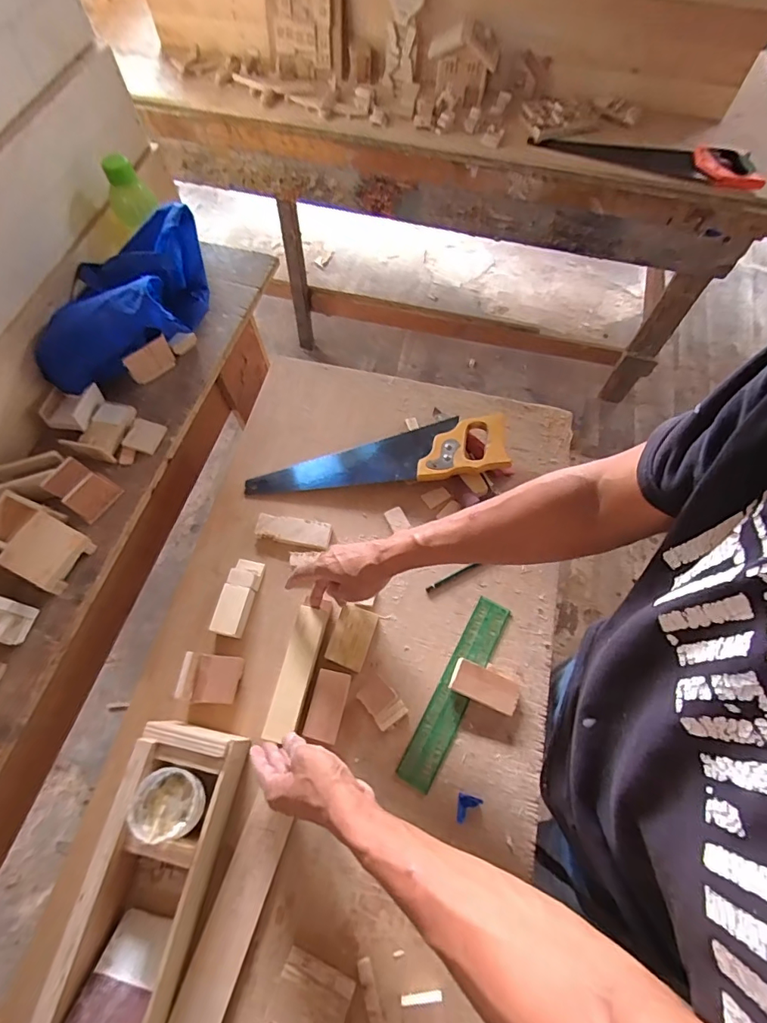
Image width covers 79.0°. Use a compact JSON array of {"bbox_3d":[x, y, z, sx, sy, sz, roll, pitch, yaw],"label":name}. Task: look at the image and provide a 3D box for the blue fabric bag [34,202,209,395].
[{"bbox_3d":[-0.397,-0.315,0.706,0.248,0.186,0.178,-1,66,0],"label":"blue fabric bag"}]

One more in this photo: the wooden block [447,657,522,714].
[{"bbox_3d":[0.129,0.225,0.599,0.084,0.023,0.041,23,67,9],"label":"wooden block"}]

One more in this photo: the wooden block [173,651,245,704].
[{"bbox_3d":[-0.221,0.213,0.594,0.068,0.040,0.059,3,66,0],"label":"wooden block"}]

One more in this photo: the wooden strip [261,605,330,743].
[{"bbox_3d":[-0.111,0.203,0.593,0.040,0.011,0.160,14,71,5],"label":"wooden strip"}]

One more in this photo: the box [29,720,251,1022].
[{"bbox_3d":[-0.246,0.400,0.480,0.116,0.077,0.316,13,66,4],"label":"box"}]

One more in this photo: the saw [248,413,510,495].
[{"bbox_3d":[-0.011,-0.096,0.727,0.408,0.050,0.113,-3,66,-3],"label":"saw"}]

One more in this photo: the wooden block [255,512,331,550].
[{"bbox_3d":[-0.134,0.029,0.691,0.109,0.014,0.040,9,66,3],"label":"wooden block"}]

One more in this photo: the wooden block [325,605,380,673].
[{"bbox_3d":[-0.042,0.169,0.631,0.050,0.013,0.079,19,66,7],"label":"wooden block"}]

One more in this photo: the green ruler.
[{"bbox_3d":[0.097,0.231,0.612,0.046,0.009,0.251,28,68,11],"label":"green ruler"}]

